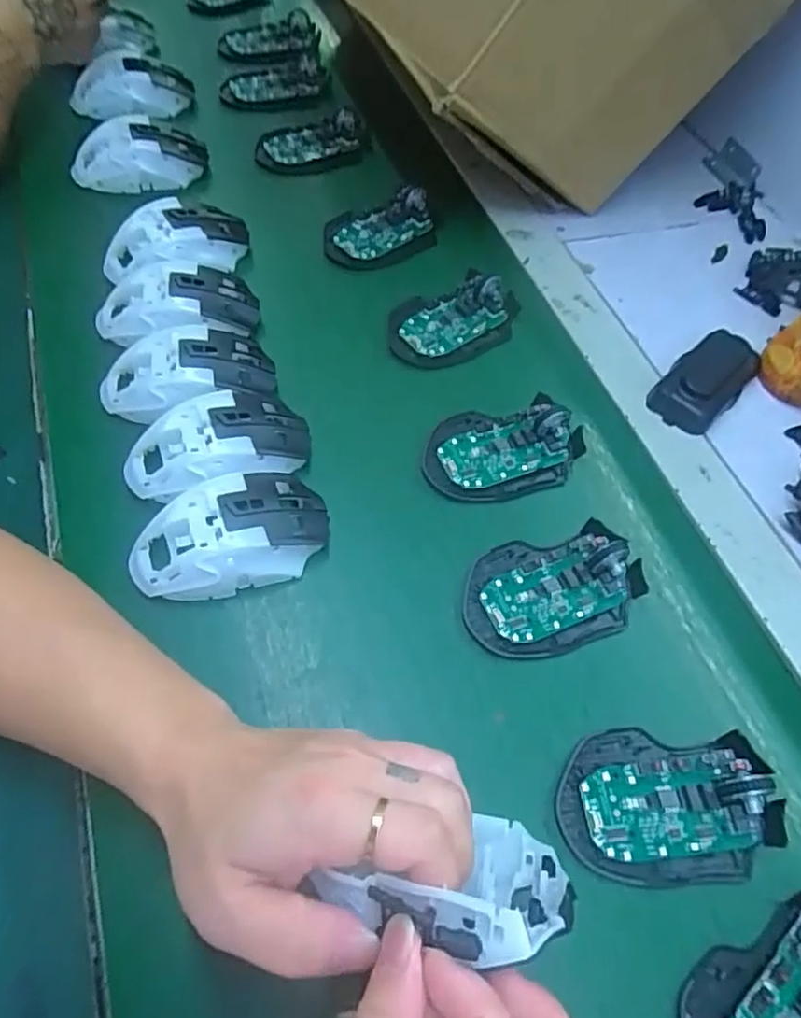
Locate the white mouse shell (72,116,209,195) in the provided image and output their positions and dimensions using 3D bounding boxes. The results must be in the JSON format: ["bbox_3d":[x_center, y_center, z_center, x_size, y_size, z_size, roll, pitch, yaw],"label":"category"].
[{"bbox_3d":[-0.237,-0.321,0.585,0.119,0.042,0.067,-9,59,-10],"label":"white mouse shell"}]

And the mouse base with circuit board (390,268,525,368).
[{"bbox_3d":[0.045,-0.155,0.518,0.111,0.024,0.069,-21,62,-16],"label":"mouse base with circuit board"}]

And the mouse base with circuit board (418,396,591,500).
[{"bbox_3d":[0.075,-0.044,0.453,0.115,0.023,0.071,-6,59,-8],"label":"mouse base with circuit board"}]

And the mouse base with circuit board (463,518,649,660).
[{"bbox_3d":[0.096,0.048,0.400,0.114,0.021,0.074,-15,61,-13],"label":"mouse base with circuit board"}]

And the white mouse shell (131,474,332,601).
[{"bbox_3d":[-0.103,0.017,0.390,0.115,0.040,0.062,-16,61,-14],"label":"white mouse shell"}]

